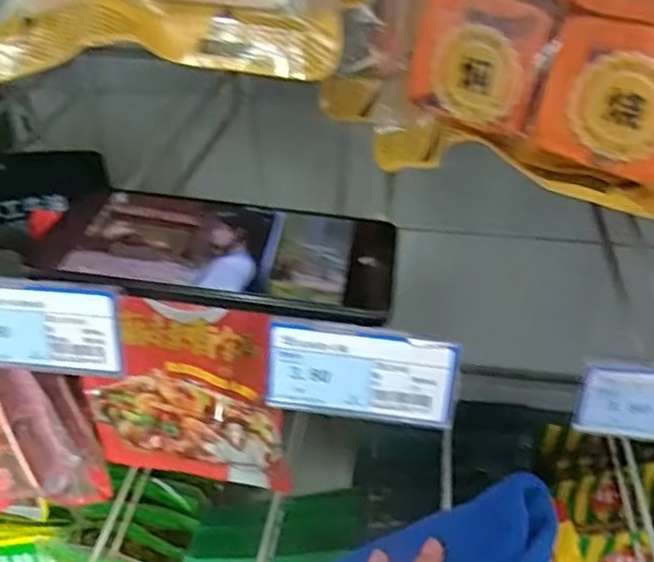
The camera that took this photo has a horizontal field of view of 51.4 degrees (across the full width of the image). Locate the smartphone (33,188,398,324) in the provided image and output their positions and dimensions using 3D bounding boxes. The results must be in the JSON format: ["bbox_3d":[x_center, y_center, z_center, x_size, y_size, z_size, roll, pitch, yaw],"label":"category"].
[{"bbox_3d":[-0.046,-0.015,0.321,0.154,0.013,0.088,7,39,10],"label":"smartphone"}]

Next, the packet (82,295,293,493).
[{"bbox_3d":[-0.106,0.086,0.493,0.151,0.173,0.017,5,39,7],"label":"packet"}]

